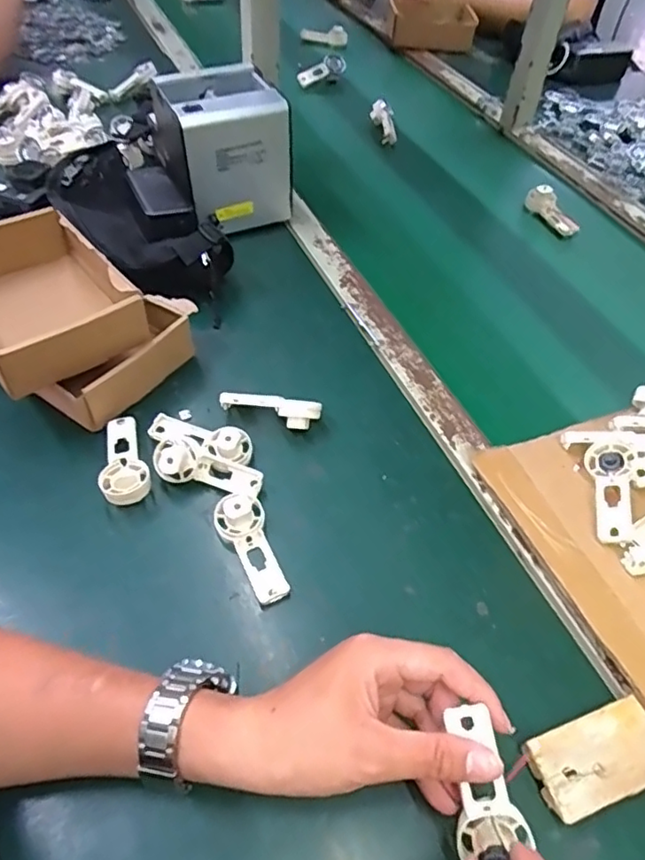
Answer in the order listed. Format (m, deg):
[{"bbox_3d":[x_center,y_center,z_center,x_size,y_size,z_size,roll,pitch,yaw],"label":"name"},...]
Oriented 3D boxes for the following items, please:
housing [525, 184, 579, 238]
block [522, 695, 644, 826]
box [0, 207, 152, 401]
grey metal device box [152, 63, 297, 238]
[{"bbox_3d":[0.318,-0.305,0.823,0.029,0.039,0.083,-31,58,-18],"label":"housing"},{"bbox_3d":[0.177,0.209,0.381,0.089,0.017,0.048,-18,54,-10],"label":"block"},{"bbox_3d":[-0.262,-0.120,0.543,0.138,0.062,0.175,-31,60,-25],"label":"box"},{"bbox_3d":[-0.126,-0.346,0.739,0.134,0.150,0.170,-17,54,-14],"label":"grey metal device box"}]

